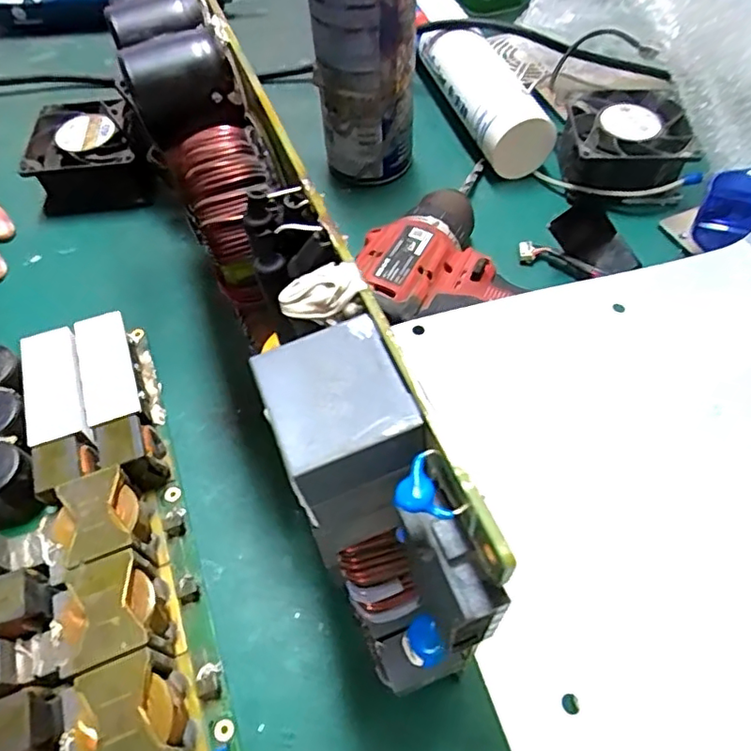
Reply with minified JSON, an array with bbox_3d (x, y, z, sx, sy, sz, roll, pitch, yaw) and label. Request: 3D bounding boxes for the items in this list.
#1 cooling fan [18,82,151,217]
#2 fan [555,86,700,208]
[{"bbox_3d":[-0.209,-0.164,0.430,0.079,0.043,0.084,-7,57,-2],"label":"cooling fan"},{"bbox_3d":[0.173,-0.164,0.415,0.083,0.043,0.084,-1,57,2],"label":"fan"}]

